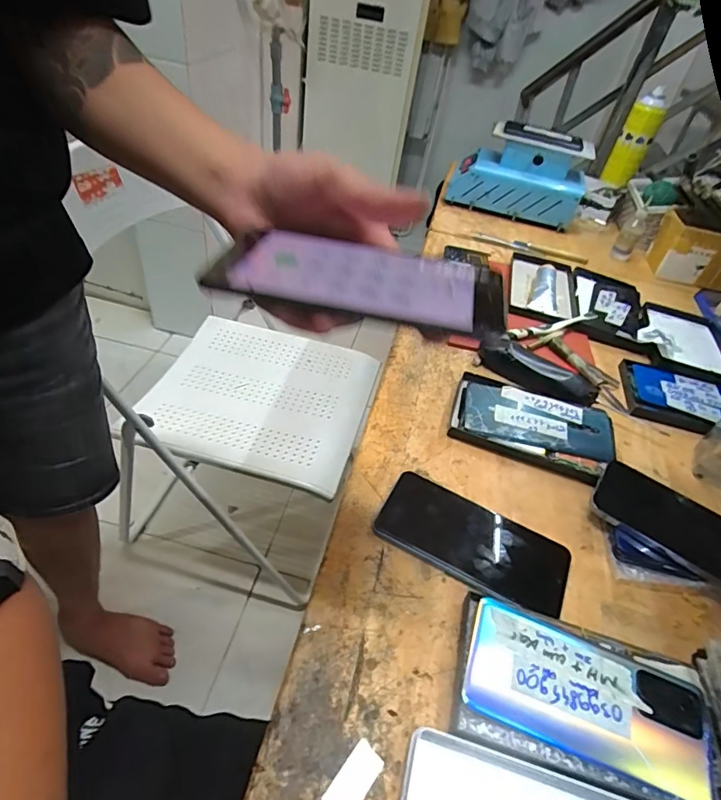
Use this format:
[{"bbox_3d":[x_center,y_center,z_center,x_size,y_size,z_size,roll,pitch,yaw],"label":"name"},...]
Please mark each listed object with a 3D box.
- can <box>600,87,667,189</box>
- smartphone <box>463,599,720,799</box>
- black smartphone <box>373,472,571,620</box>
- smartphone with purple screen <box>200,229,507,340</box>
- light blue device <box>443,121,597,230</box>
[{"bbox_3d":[0.529,-0.500,0.935,0.062,0.159,0.062,25,46,15],"label":"can"},{"bbox_3d":[0.153,0.203,0.331,0.160,0.015,0.086,18,55,7],"label":"smartphone"},{"bbox_3d":[0.097,0.120,0.418,0.163,0.012,0.076,22,45,12],"label":"black smartphone"},{"bbox_3d":[0.000,-0.063,0.253,0.147,0.012,0.061,11,44,2],"label":"smartphone with purple screen"},{"bbox_3d":[0.297,-0.426,0.906,0.242,0.138,0.087,14,44,5],"label":"light blue device"}]

